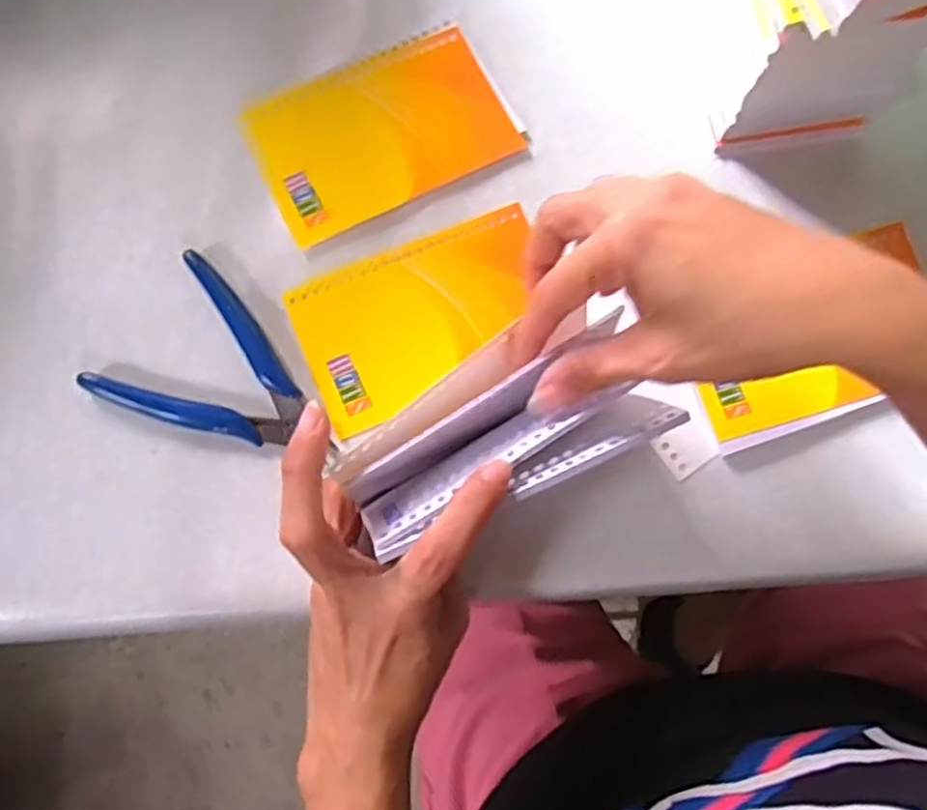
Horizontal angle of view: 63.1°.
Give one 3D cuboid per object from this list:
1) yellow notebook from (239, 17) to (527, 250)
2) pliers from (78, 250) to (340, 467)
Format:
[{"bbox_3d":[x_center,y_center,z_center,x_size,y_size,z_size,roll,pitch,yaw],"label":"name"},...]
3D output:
[{"bbox_3d":[-0.041,-0.143,0.390,0.130,0.011,0.079,-26,91,-8],"label":"yellow notebook"},{"bbox_3d":[-0.110,-0.009,0.361,0.117,0.008,0.080,34,80,7],"label":"pliers"}]

